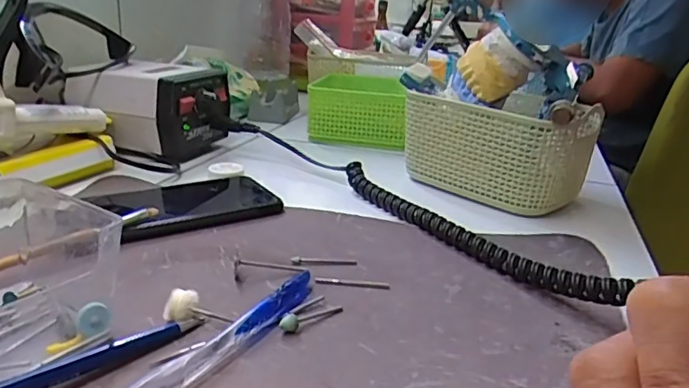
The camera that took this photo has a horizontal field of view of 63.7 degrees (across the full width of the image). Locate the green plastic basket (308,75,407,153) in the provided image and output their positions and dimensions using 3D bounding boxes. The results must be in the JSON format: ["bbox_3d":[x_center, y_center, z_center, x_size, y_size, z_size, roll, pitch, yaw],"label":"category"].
[{"bbox_3d":[0.024,-0.108,0.701,0.112,0.061,0.148,8,20,9],"label":"green plastic basket"}]

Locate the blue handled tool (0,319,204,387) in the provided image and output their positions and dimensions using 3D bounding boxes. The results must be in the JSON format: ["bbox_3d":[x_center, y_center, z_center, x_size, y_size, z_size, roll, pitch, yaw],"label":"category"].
[{"bbox_3d":[-0.119,0.075,0.235,0.010,0.015,0.129,20,25,37],"label":"blue handled tool"}]

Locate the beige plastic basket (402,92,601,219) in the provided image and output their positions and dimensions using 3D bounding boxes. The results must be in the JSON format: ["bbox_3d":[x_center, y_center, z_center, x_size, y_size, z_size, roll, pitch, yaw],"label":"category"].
[{"bbox_3d":[0.135,-0.045,0.500,0.152,0.091,0.089,20,25,37],"label":"beige plastic basket"}]

